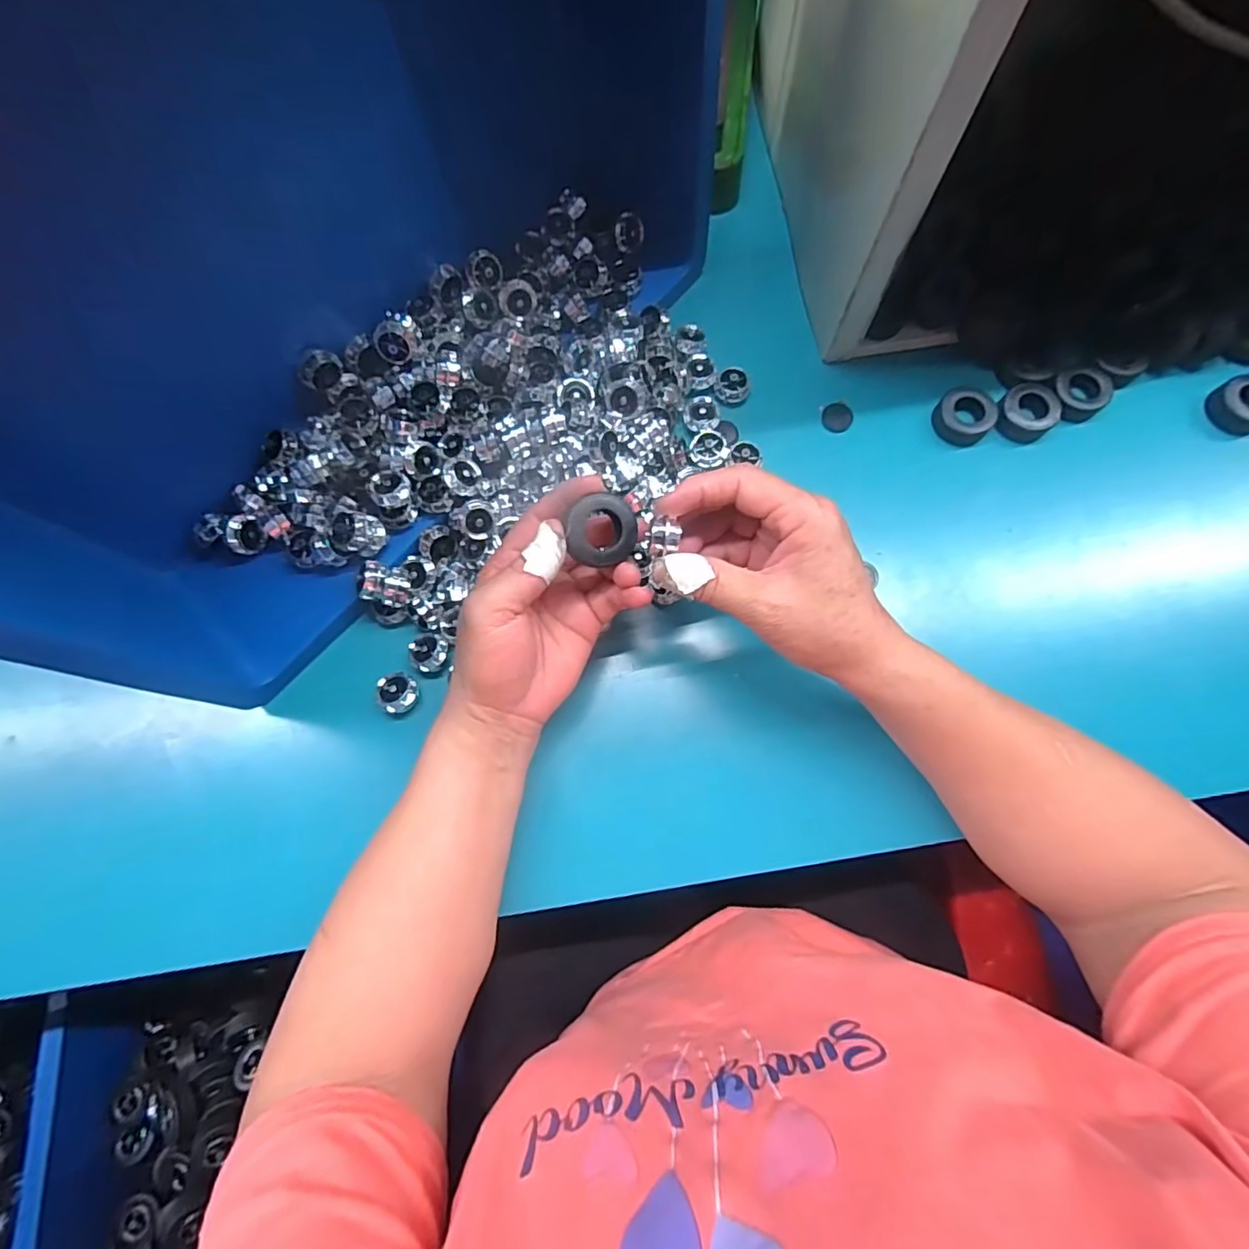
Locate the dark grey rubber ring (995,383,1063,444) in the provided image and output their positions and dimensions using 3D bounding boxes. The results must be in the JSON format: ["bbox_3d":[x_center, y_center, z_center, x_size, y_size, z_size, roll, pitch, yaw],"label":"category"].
[{"bbox_3d":[0.273,-0.144,0.395,0.036,0.017,0.041,32,81,7],"label":"dark grey rubber ring"}]

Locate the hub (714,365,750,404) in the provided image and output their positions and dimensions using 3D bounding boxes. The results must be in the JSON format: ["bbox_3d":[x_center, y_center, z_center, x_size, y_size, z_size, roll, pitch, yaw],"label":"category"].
[{"bbox_3d":[0.075,-0.166,0.403,0.022,0.008,0.022,0,78,1],"label":"hub"}]

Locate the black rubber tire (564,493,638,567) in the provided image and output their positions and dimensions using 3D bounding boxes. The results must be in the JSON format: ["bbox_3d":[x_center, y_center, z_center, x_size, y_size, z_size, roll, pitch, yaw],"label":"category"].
[{"bbox_3d":[-0.011,-0.049,0.299,0.035,0.014,0.032,-5,101,-18],"label":"black rubber tire"}]

